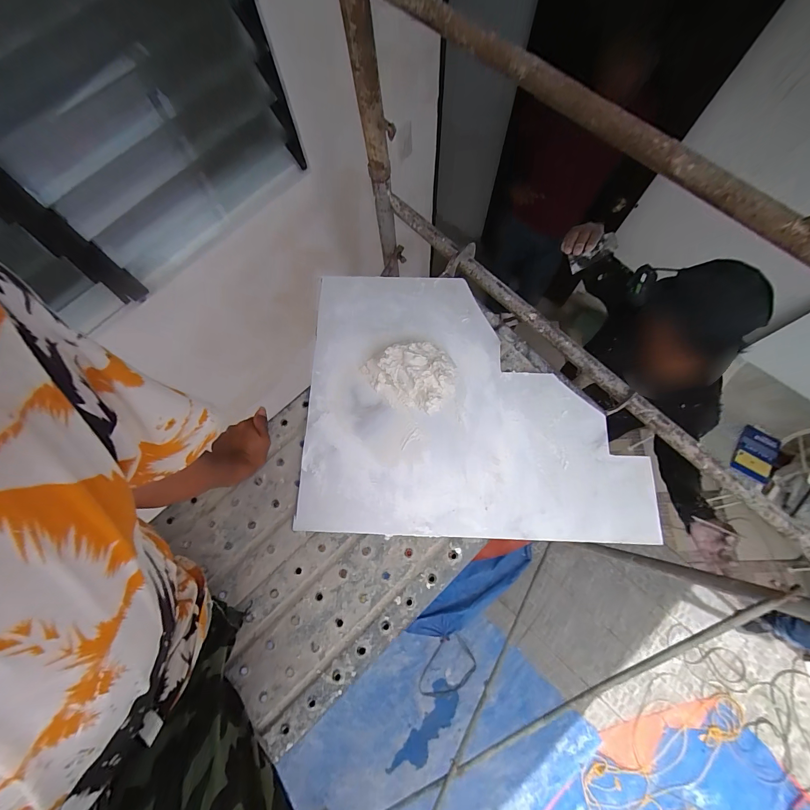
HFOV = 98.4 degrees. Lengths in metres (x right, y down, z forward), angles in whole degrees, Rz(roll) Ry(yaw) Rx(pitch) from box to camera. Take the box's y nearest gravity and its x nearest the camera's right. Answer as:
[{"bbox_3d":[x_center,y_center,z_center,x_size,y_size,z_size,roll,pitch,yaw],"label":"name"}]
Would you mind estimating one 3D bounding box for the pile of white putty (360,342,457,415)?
[{"bbox_3d":[0.005,-0.056,0.604,0.165,0.052,0.116,13,75,4],"label":"pile of white putty"}]

